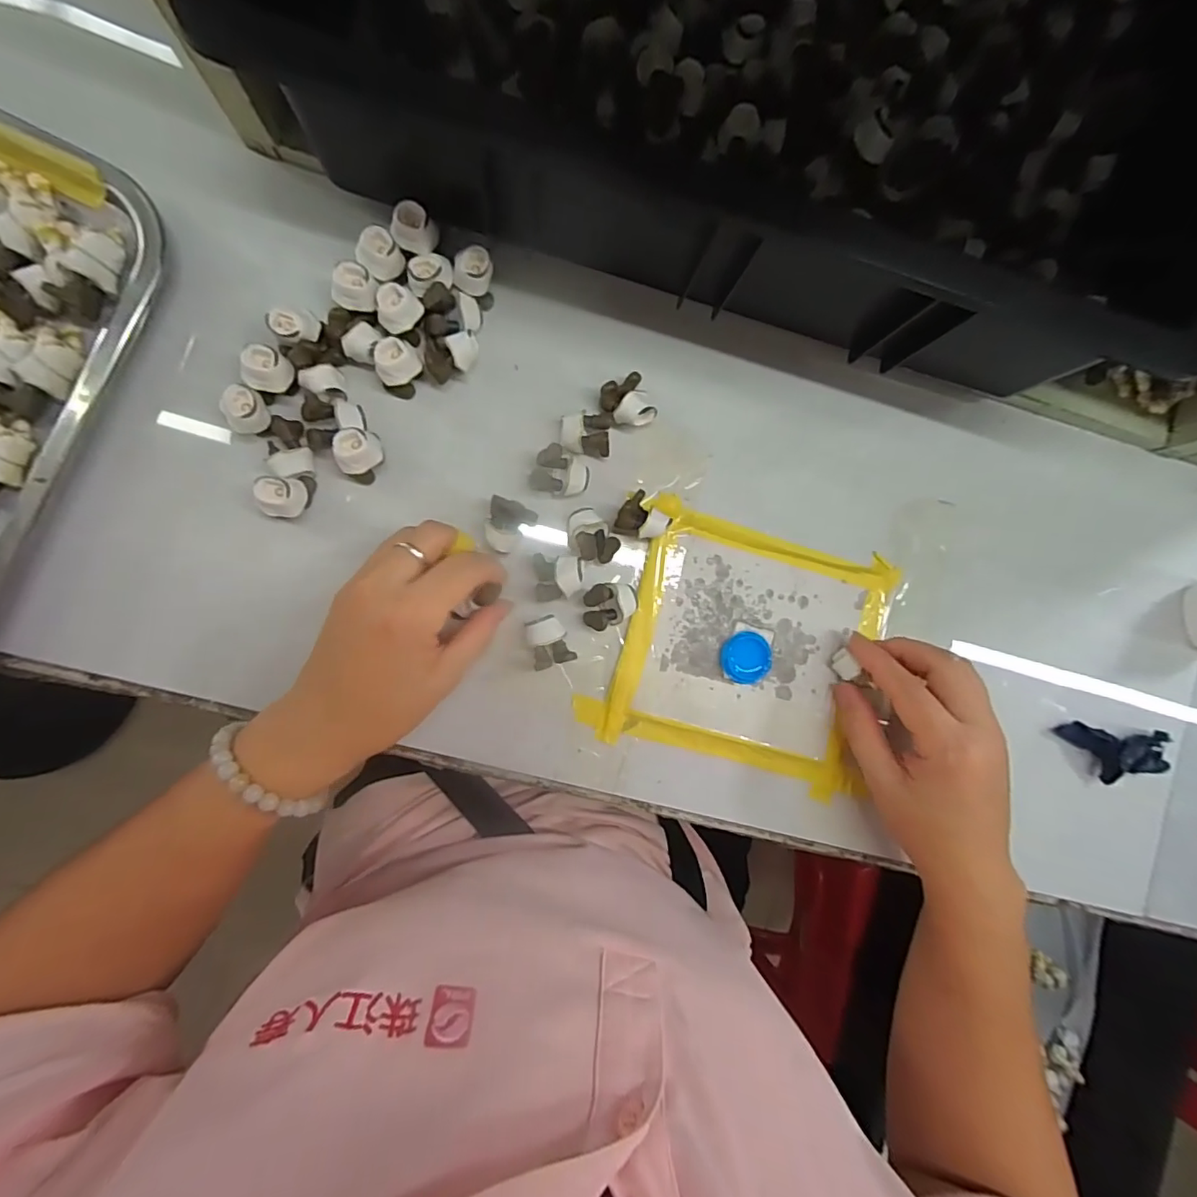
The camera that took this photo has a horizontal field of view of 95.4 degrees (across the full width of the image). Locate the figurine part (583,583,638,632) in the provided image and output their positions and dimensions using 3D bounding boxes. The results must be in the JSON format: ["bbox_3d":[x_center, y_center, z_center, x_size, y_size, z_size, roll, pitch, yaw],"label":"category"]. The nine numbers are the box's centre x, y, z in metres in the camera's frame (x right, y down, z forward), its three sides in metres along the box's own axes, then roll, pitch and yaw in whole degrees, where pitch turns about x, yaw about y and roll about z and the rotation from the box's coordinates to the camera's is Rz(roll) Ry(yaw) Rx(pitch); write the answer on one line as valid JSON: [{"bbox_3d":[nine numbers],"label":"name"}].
[{"bbox_3d":[0.007,0.004,0.302,0.030,0.019,0.025,-1,90,-7],"label":"figurine part"}]

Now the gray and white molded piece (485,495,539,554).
[{"bbox_3d":[-0.048,-0.038,0.296,0.024,0.017,0.027,15,88,-7],"label":"gray and white molded piece"}]

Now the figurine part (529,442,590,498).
[{"bbox_3d":[-0.020,-0.067,0.297,0.029,0.022,0.022,28,87,-6],"label":"figurine part"}]

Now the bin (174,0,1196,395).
[{"bbox_3d":[0.104,-0.295,0.274,0.525,0.096,0.300,14,89,-7],"label":"bin"}]

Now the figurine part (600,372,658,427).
[{"bbox_3d":[0.016,-0.108,0.302,0.026,0.021,0.029,-22,93,-6],"label":"figurine part"}]

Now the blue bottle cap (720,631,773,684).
[{"bbox_3d":[0.086,0.034,0.316,0.028,0.009,0.029,0,90,-7],"label":"blue bottle cap"}]

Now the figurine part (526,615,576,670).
[{"bbox_3d":[-0.027,0.023,0.298,0.022,0.018,0.027,-16,92,-7],"label":"figurine part"}]

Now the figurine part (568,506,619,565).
[{"bbox_3d":[-0.004,-0.033,0.302,0.024,0.017,0.032,-41,95,-5],"label":"figurine part"}]

